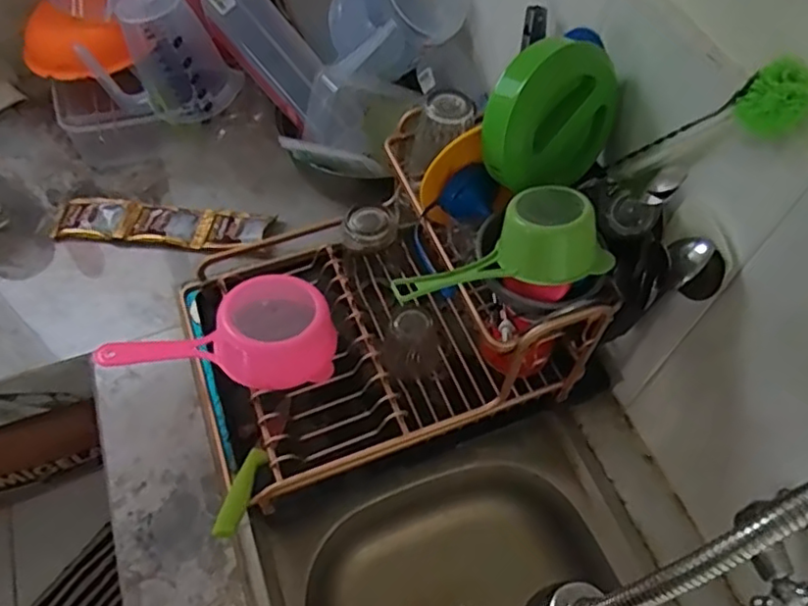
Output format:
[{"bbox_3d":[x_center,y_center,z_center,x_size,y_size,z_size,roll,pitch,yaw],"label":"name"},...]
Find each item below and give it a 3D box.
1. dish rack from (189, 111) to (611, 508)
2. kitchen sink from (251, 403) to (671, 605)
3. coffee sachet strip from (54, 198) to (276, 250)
[{"bbox_3d":[-0.040,0.001,0.665,0.387,0.188,0.295,-18,60,-12],"label":"dish rack"},{"bbox_3d":[0.081,0.361,0.643,0.382,0.155,0.393,-16,60,-12],"label":"kitchen sink"},{"bbox_3d":[-0.327,-0.111,0.851,0.282,0.016,0.070,4,58,1],"label":"coffee sachet strip"}]

